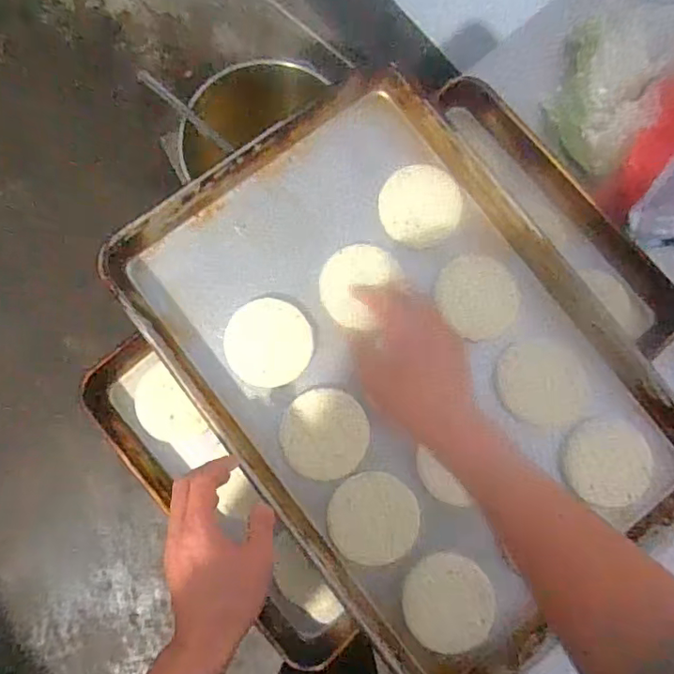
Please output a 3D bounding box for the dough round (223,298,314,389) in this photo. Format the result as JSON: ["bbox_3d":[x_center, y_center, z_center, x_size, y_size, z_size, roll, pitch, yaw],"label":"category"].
[{"bbox_3d":[-0.074,0.007,0.607,0.092,0.012,0.092,0,82,-3],"label":"dough round"}]

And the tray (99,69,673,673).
[{"bbox_3d":[0.074,0.032,0.603,0.402,0.051,0.587,-37,86,-8],"label":"tray"}]

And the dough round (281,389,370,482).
[{"bbox_3d":[-0.013,0.105,0.601,0.091,0.010,0.094,0,82,-3],"label":"dough round"}]

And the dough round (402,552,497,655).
[{"bbox_3d":[0.121,0.286,0.599,0.095,0.018,0.094,0,82,-3],"label":"dough round"}]

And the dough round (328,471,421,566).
[{"bbox_3d":[0.039,0.192,0.589,0.092,0.009,0.092,-1,82,-4],"label":"dough round"}]

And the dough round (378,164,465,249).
[{"bbox_3d":[0.096,-0.149,0.633,0.090,0.011,0.091,-2,82,-4],"label":"dough round"}]

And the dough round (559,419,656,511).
[{"bbox_3d":[0.295,0.137,0.605,0.098,0.004,0.088,19,81,-1],"label":"dough round"}]

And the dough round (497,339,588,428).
[{"bbox_3d":[0.227,0.051,0.616,0.091,0.004,0.093,-4,84,10],"label":"dough round"}]

